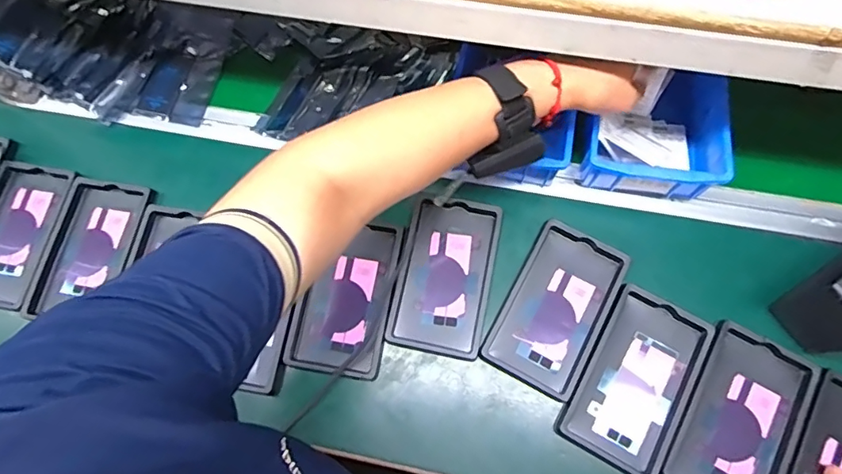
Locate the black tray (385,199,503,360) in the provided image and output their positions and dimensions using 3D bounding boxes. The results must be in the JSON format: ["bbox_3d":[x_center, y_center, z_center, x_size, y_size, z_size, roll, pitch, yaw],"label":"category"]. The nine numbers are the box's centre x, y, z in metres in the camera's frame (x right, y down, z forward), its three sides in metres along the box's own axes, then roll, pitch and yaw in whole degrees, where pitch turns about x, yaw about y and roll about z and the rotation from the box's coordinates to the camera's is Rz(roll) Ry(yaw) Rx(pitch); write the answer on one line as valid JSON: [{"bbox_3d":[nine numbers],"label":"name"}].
[{"bbox_3d":[0.026,0.039,0.524,0.093,0.011,0.156,11,72,6],"label":"black tray"}]

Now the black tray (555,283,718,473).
[{"bbox_3d":[0.205,0.135,0.484,0.095,0.015,0.159,29,75,11],"label":"black tray"}]

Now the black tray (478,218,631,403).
[{"bbox_3d":[0.135,0.069,0.510,0.093,0.014,0.160,28,75,11],"label":"black tray"}]

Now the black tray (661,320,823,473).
[{"bbox_3d":[0.294,0.170,0.472,0.095,0.013,0.159,29,75,11],"label":"black tray"}]

